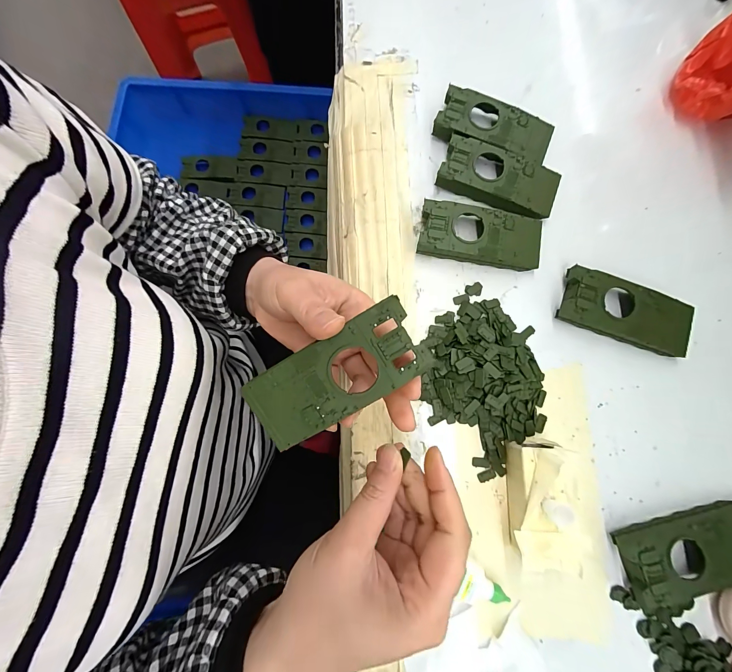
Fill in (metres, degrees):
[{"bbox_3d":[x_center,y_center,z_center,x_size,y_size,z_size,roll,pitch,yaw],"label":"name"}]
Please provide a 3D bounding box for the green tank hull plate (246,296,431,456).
[{"bbox_3d":[-0.018,0.024,0.177,0.103,0.004,0.045,-31,96,7],"label":"green tank hull plate"}]

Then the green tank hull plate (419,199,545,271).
[{"bbox_3d":[0.099,-0.087,0.277,0.102,0.020,0.045,8,80,2],"label":"green tank hull plate"}]

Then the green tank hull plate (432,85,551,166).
[{"bbox_3d":[0.118,-0.192,0.294,0.103,0.020,0.048,21,80,4],"label":"green tank hull plate"}]

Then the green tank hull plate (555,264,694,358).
[{"bbox_3d":[0.215,-0.020,0.264,0.101,0.021,0.045,20,80,4],"label":"green tank hull plate"}]

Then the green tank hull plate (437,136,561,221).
[{"bbox_3d":[0.119,-0.141,0.285,0.102,0.017,0.051,22,81,4],"label":"green tank hull plate"}]

